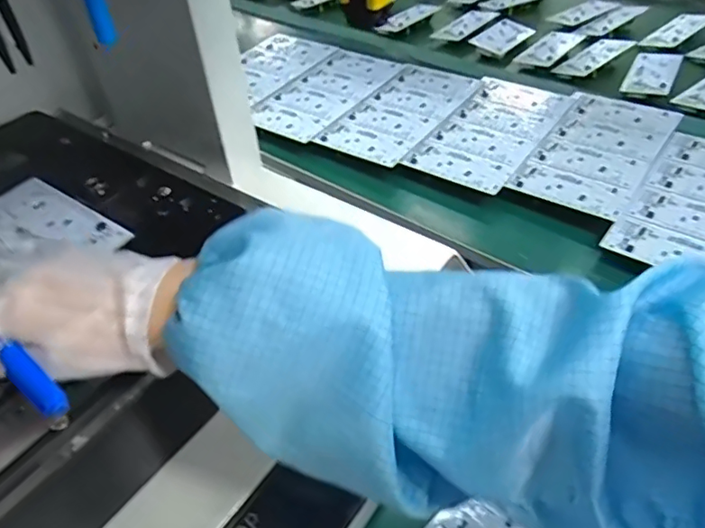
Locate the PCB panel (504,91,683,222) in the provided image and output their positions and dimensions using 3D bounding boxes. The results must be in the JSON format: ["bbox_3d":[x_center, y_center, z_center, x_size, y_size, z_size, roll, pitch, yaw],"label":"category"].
[{"bbox_3d":[0.275,-0.130,0.614,0.116,0.009,0.230,28,60,23],"label":"PCB panel"}]

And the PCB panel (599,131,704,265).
[{"bbox_3d":[0.364,-0.064,0.556,0.131,0.017,0.242,29,54,28],"label":"PCB panel"}]

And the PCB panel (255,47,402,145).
[{"bbox_3d":[-0.035,-0.222,0.702,0.105,0.004,0.197,31,62,30],"label":"PCB panel"}]

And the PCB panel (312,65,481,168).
[{"bbox_3d":[0.059,-0.186,0.663,0.107,0.006,0.208,31,61,30],"label":"PCB panel"}]

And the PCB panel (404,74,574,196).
[{"bbox_3d":[0.161,-0.156,0.633,0.112,0.009,0.209,30,61,26],"label":"PCB panel"}]

